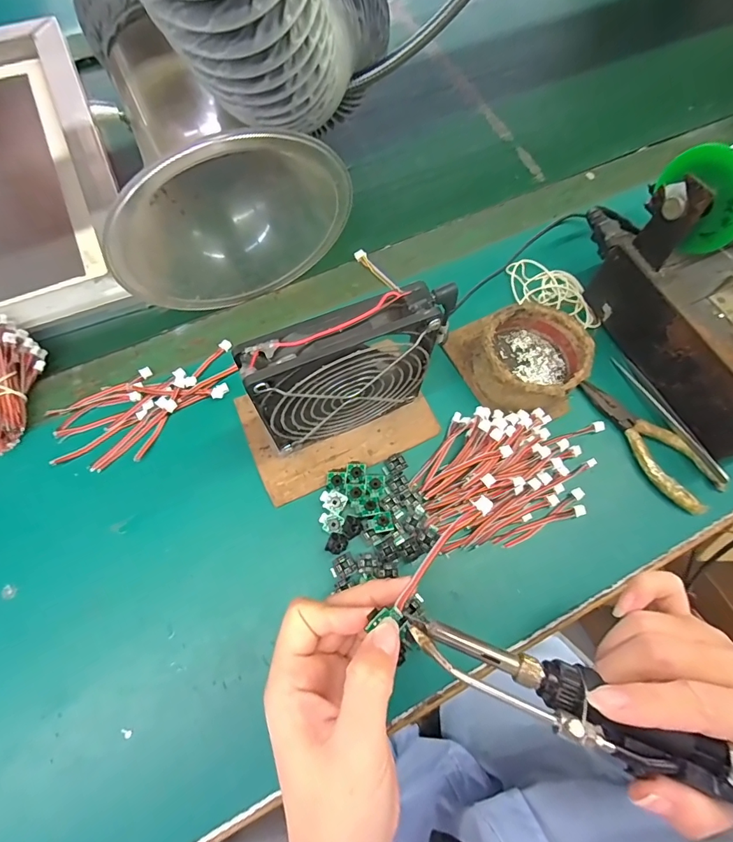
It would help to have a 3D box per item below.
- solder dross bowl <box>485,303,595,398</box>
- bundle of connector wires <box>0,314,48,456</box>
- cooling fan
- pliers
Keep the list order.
[{"bbox_3d":[0.133,-0.052,0.346,0.080,0.038,0.079,1,69,-2],"label":"solder dross bowl"},{"bbox_3d":[-0.285,-0.035,0.335,0.044,0.032,0.117,-14,87,-7],"label":"bundle of connector wires"},{"bbox_3d":[-0.011,-0.026,0.289,0.123,0.127,0.028,-21,71,-9],"label":"cooling fan"},{"bbox_3d":[0.223,0.014,0.338,0.041,0.012,0.123,-33,74,-13],"label":"pliers"}]

